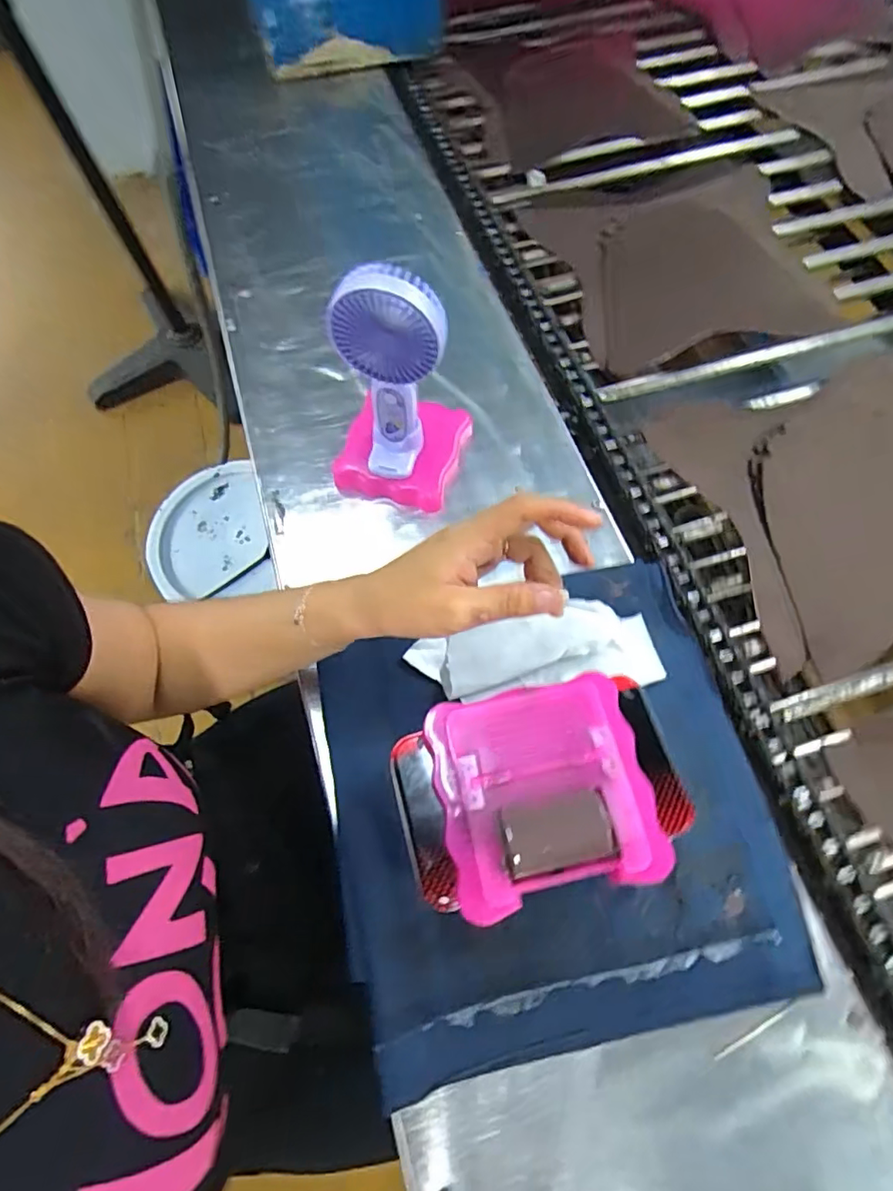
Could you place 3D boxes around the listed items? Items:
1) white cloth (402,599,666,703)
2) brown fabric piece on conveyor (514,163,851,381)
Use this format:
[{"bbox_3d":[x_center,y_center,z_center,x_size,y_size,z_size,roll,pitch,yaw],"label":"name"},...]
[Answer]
[{"bbox_3d":[0.067,0.040,0.437,0.186,0.027,0.069,-5,67,-1],"label":"white cloth"},{"bbox_3d":[0.264,-0.395,0.664,0.285,0.053,0.300,-15,67,-5],"label":"brown fabric piece on conveyor"}]

